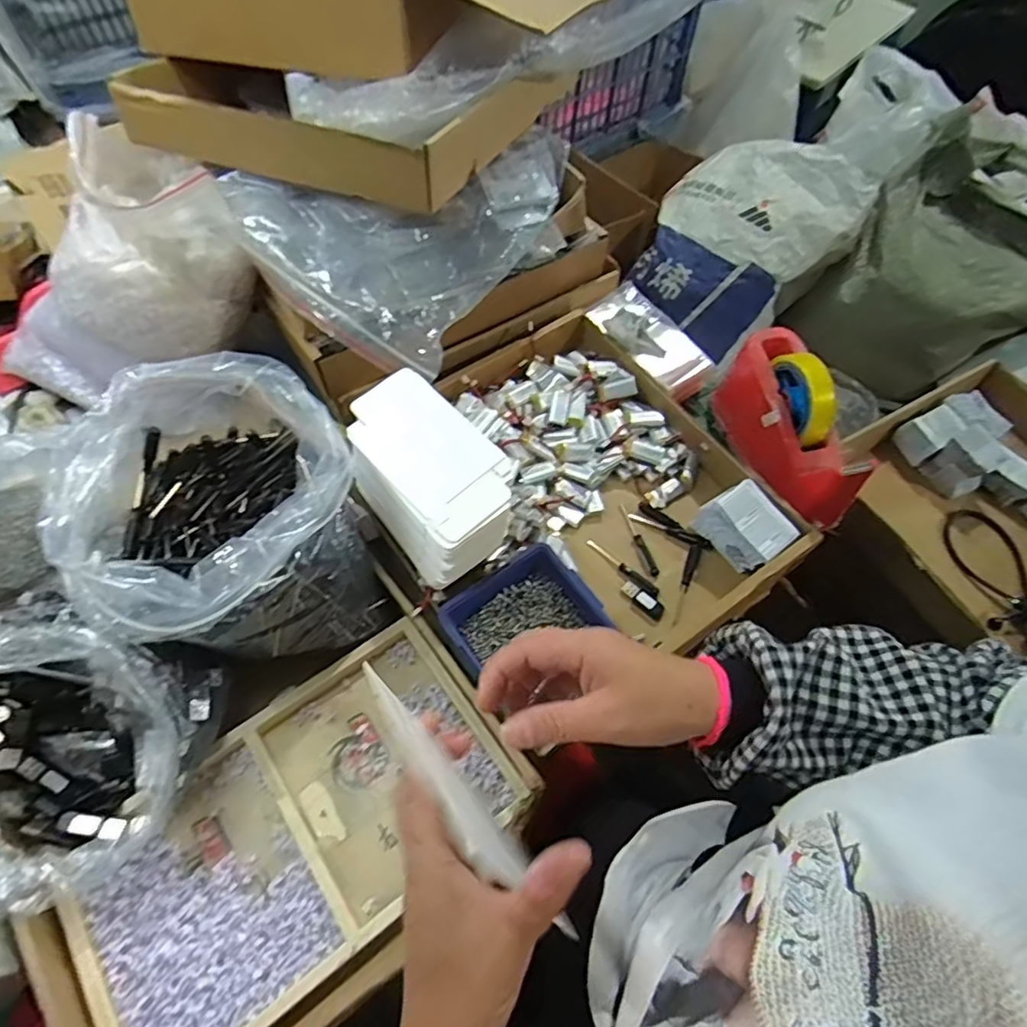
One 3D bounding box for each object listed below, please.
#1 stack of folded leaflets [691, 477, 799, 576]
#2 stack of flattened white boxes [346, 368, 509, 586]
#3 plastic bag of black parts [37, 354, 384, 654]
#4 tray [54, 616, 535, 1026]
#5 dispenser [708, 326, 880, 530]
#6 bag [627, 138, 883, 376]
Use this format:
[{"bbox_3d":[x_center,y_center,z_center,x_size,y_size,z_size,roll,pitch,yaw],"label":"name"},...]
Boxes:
[{"bbox_3d":[0.235,0.013,0.608,0.056,0.057,0.080,-32,67,-16],"label":"stack of folded leaflets"},{"bbox_3d":[-0.078,-0.028,0.561,0.111,0.090,0.199,-35,68,-19],"label":"stack of flattened white boxes"},{"bbox_3d":[-0.226,0.007,0.493,0.196,0.171,0.203,-15,64,-9],"label":"plastic bag of black parts"},{"bbox_3d":[-0.170,0.248,0.479,0.322,0.031,0.190,-34,68,-17],"label":"tray"},{"bbox_3d":[0.285,-0.089,0.626,0.071,0.109,0.204,-9,63,-6],"label":"dispenser"},{"bbox_3d":[0.464,-0.554,1.287,0.368,0.304,0.361,36,66,17],"label":"bag"}]

